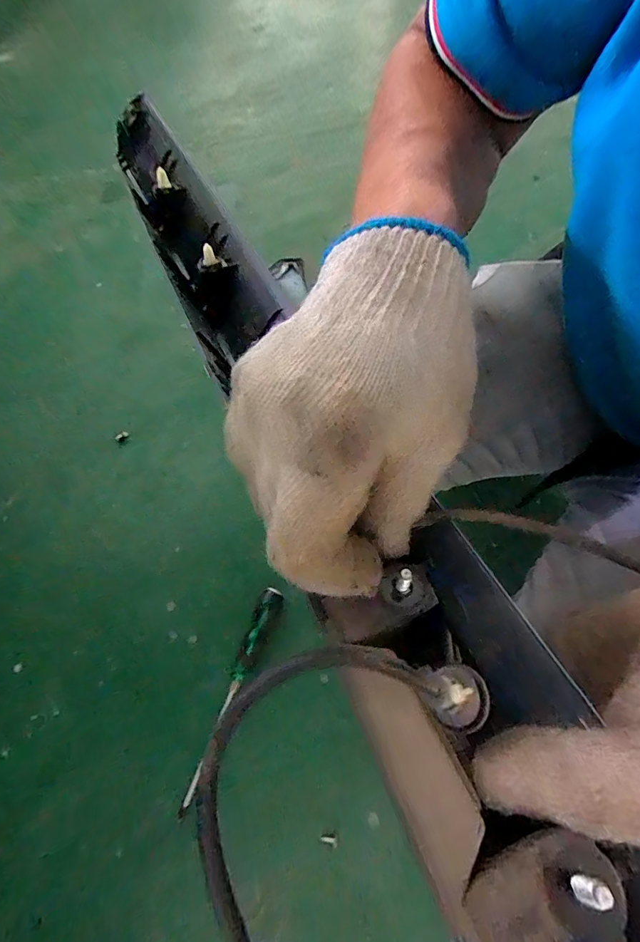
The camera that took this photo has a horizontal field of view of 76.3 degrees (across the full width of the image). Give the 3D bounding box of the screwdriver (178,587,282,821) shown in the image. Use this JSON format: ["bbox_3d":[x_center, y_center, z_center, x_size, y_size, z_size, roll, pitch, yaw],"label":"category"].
[{"bbox_3d":[-0.109,0.271,0.507,0.027,0.031,0.252,20,66,11],"label":"screwdriver"}]

